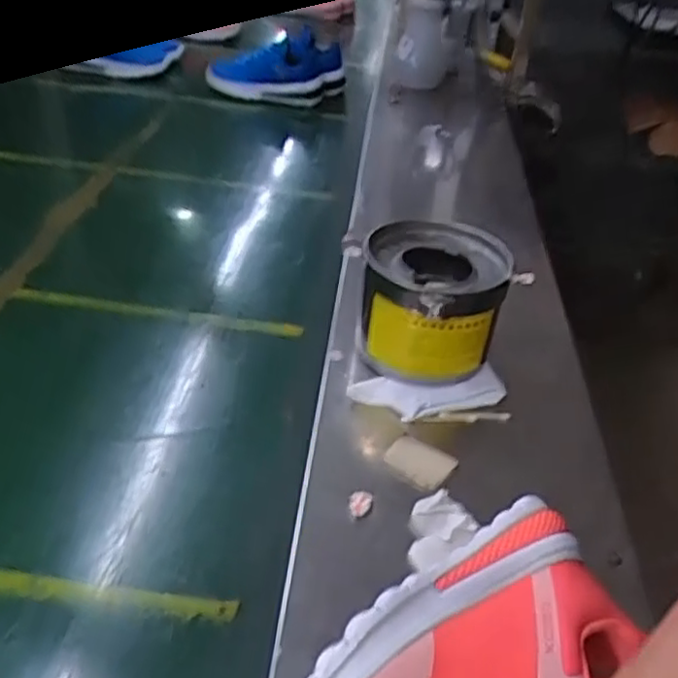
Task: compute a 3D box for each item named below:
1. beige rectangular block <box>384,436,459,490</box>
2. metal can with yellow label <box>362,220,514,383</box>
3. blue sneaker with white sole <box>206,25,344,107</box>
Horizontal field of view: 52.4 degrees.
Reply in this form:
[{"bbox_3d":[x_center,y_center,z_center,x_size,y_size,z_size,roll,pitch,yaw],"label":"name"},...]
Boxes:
[{"bbox_3d":[0.071,0.106,0.602,0.057,0.005,0.043,27,45,24],"label":"beige rectangular block"},{"bbox_3d":[0.090,-0.034,0.695,0.135,0.118,0.141,3,40,-3],"label":"metal can with yellow label"},{"bbox_3d":[-0.122,-0.536,1.398,0.279,0.122,0.097,-3,39,-13],"label":"blue sneaker with white sole"}]

